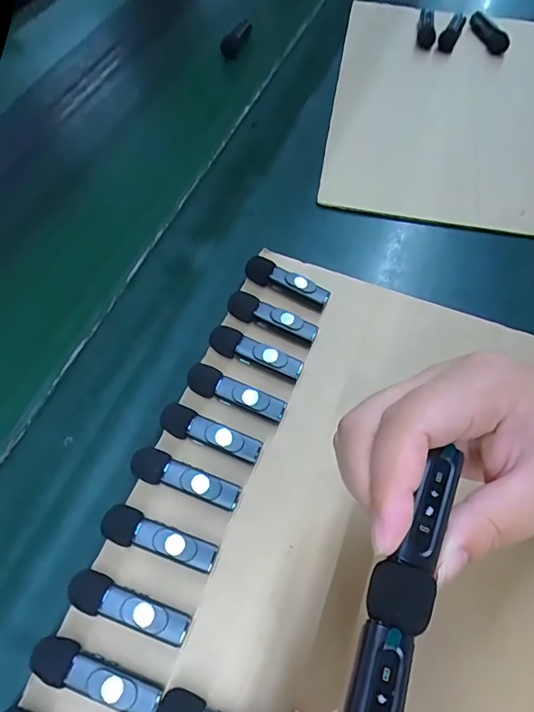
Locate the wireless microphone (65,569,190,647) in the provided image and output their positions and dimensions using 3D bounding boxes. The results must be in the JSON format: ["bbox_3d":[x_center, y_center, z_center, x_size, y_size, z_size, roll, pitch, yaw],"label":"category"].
[{"bbox_3d":[-0.070,0.129,0.247,0.063,0.015,0.018,20,61,10],"label":"wireless microphone"}]

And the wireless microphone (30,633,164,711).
[{"bbox_3d":[-0.081,0.154,0.232,0.063,0.016,0.017,17,61,9],"label":"wireless microphone"}]

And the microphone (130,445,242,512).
[{"bbox_3d":[-0.048,0.072,0.281,0.064,0.015,0.019,22,62,11],"label":"microphone"}]

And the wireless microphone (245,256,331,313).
[{"bbox_3d":[0.014,-0.053,0.353,0.063,0.016,0.016,26,63,13],"label":"wireless microphone"}]

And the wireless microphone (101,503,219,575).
[{"bbox_3d":[-0.058,0.100,0.263,0.063,0.015,0.019,20,62,11],"label":"wireless microphone"}]

